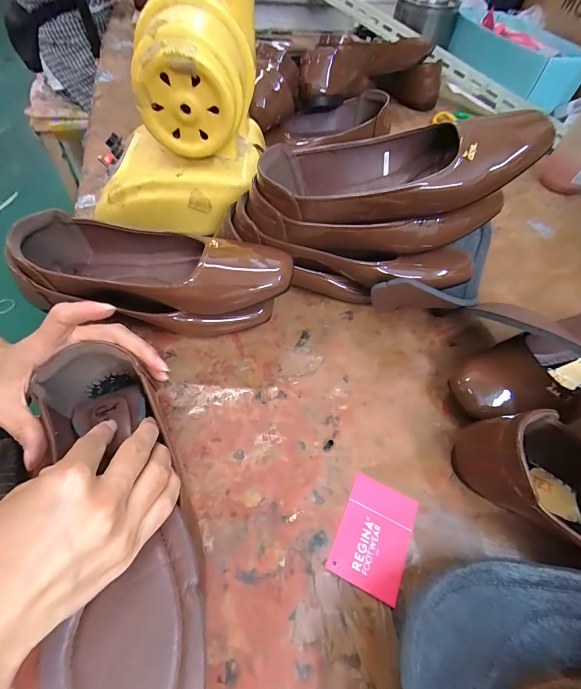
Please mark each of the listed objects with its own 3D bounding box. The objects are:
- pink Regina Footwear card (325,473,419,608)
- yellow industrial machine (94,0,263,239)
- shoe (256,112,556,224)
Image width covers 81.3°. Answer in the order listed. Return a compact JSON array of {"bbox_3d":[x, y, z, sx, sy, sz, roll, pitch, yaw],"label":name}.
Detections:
[{"bbox_3d":[0.065,0.146,0.260,0.052,0.004,0.074,23,56,12],"label":"pink Regina Footwear card"},{"bbox_3d":[-0.120,-0.258,0.375,0.165,0.179,0.159,14,56,5],"label":"yellow industrial machine"},{"bbox_3d":[0.095,-0.154,0.310,0.246,0.056,0.089,-2,55,11],"label":"shoe"}]

